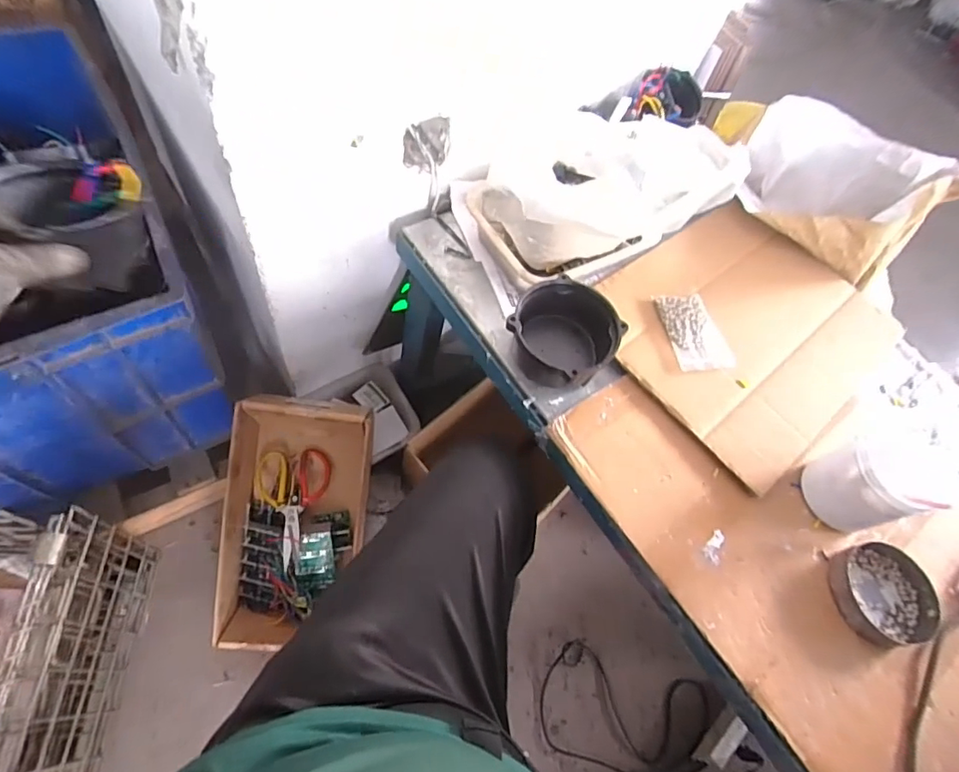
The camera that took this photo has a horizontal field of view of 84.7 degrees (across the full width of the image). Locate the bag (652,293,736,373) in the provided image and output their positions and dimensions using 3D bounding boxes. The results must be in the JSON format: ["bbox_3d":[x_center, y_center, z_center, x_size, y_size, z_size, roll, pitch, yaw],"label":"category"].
[{"bbox_3d":[0.295,-0.075,0.719,0.079,0.012,0.121,-3,62,-13],"label":"bag"}]

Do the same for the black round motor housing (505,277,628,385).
[{"bbox_3d":[0.102,-0.058,0.648,0.120,0.084,0.114,5,60,-8],"label":"black round motor housing"}]

